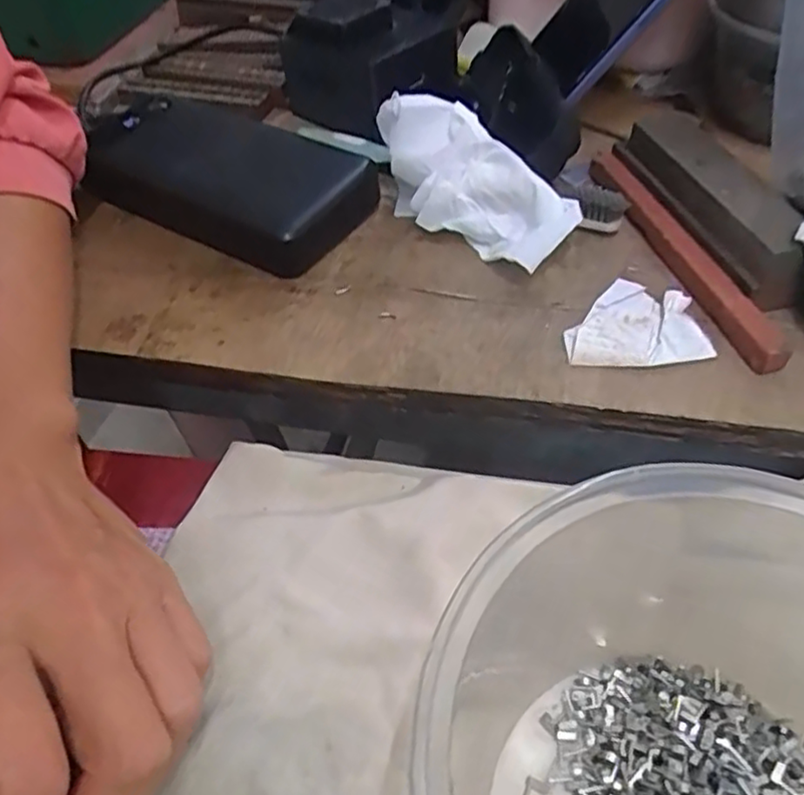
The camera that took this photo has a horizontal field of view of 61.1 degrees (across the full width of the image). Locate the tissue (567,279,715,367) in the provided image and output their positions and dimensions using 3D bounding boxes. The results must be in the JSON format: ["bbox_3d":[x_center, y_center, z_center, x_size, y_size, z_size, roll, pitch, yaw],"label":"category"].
[{"bbox_3d":[0.090,-0.030,0.270,0.051,0.010,0.039,-6,48,-1],"label":"tissue"}]

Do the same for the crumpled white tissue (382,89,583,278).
[{"bbox_3d":[0.027,-0.095,0.300,0.093,0.057,0.030,26,55,24],"label":"crumpled white tissue"}]

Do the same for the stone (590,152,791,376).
[{"bbox_3d":[0.118,-0.066,0.296,0.013,0.016,0.147,-13,49,-7],"label":"stone"}]

